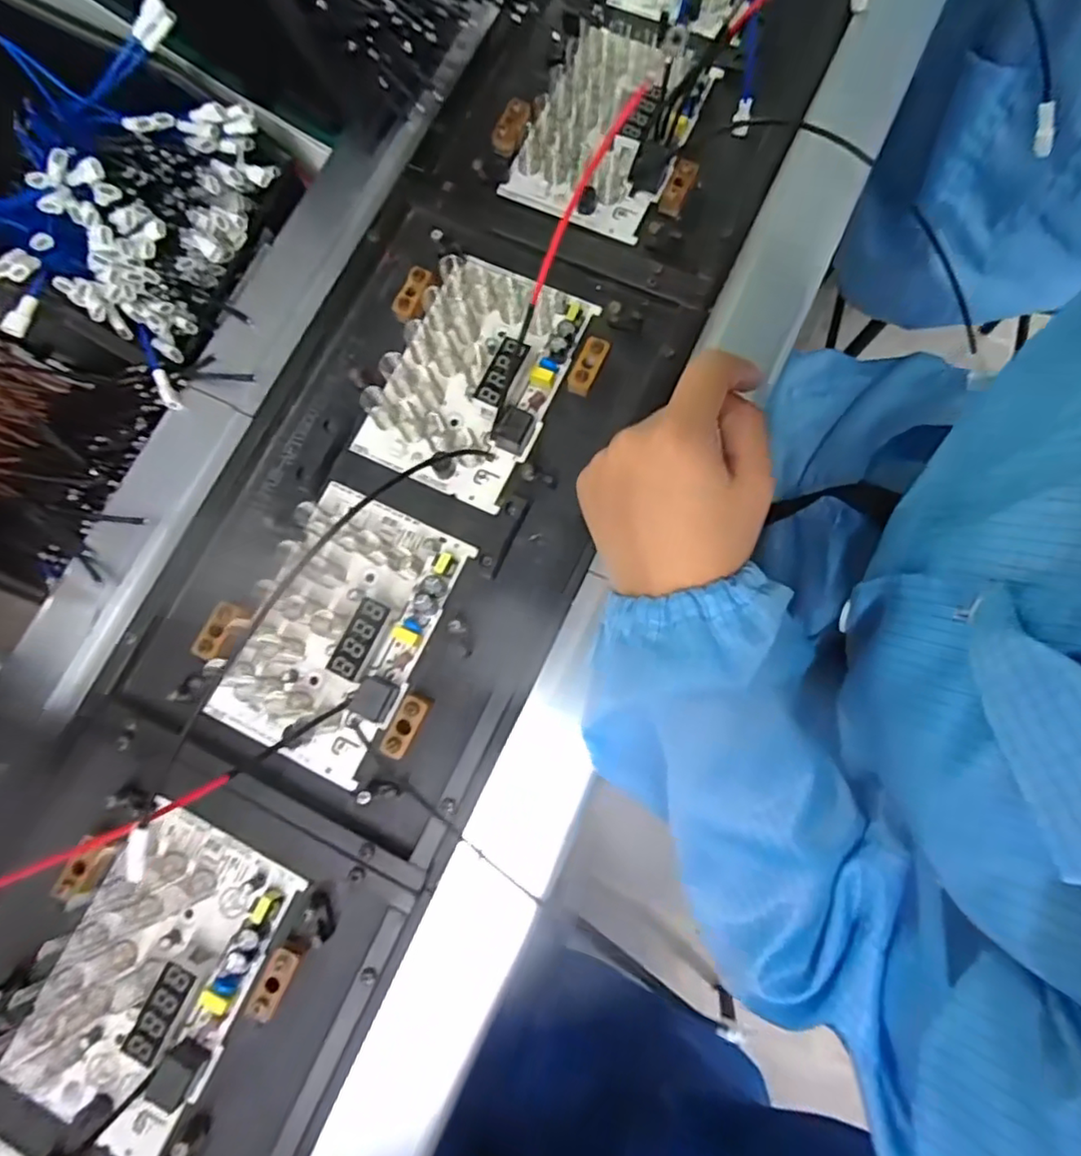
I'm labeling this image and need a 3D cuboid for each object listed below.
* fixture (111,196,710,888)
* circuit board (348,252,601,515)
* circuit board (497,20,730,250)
[{"bbox_3d":[-0.067,-0.043,0.326,0.197,0.026,0.322,26,80,5],"label":"fixture"},{"bbox_3d":[-0.036,-0.115,0.335,0.087,0.020,0.134,24,79,7],"label":"circuit board"},{"bbox_3d":[0.043,-0.277,0.365,0.088,0.032,0.132,23,79,7],"label":"circuit board"}]

